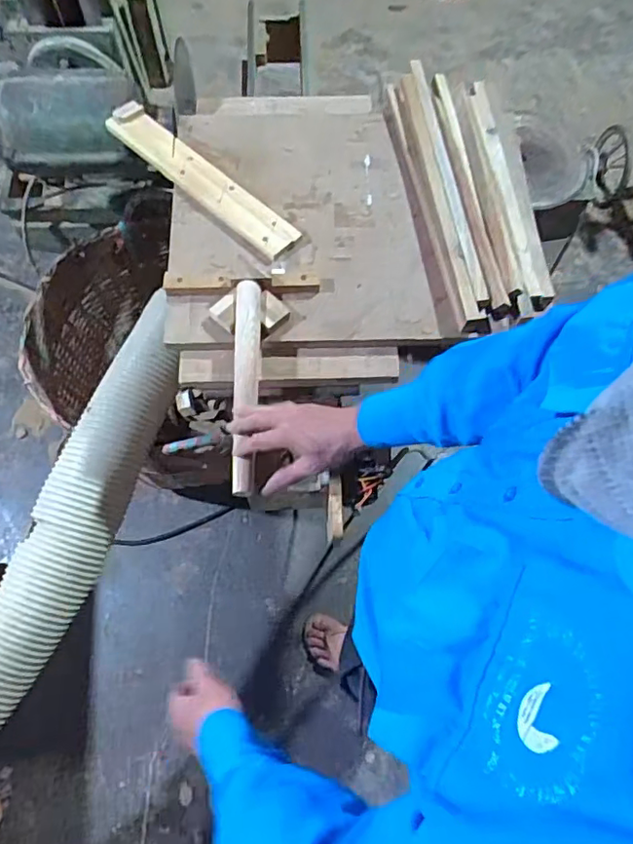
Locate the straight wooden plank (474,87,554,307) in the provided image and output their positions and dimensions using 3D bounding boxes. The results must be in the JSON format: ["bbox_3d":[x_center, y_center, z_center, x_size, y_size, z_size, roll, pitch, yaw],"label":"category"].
[{"bbox_3d":[0.334,-0.416,0.978,0.047,0.037,0.488,-3,67,-2],"label":"straight wooden plank"}]

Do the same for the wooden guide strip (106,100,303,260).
[{"bbox_3d":[-0.200,-0.422,0.972,0.424,0.022,0.072,42,73,15],"label":"wooden guide strip"}]

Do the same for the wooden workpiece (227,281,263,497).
[{"bbox_3d":[-0.103,-0.055,0.824,0.044,0.032,0.329,-1,69,-1],"label":"wooden workpiece"}]

